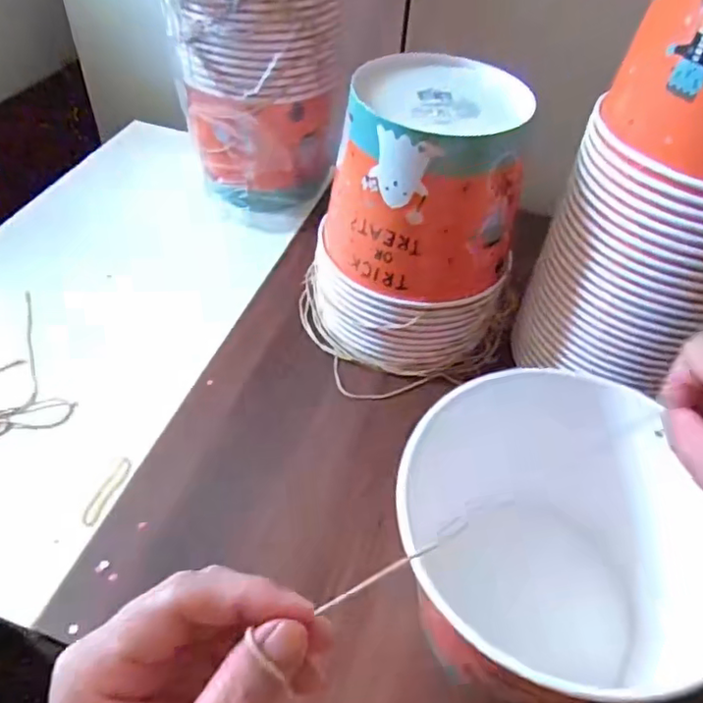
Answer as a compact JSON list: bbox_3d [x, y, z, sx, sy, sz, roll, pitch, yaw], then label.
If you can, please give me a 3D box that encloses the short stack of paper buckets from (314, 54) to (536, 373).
[{"bbox_3d":[0.052,-0.095,0.474,0.141,0.207,0.141,-20,52,-21],"label":"short stack of paper buckets"}]

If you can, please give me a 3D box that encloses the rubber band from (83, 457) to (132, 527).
[{"bbox_3d":[-0.172,0.097,0.418,0.010,0.004,0.053,16,49,11],"label":"rubber band"}]

